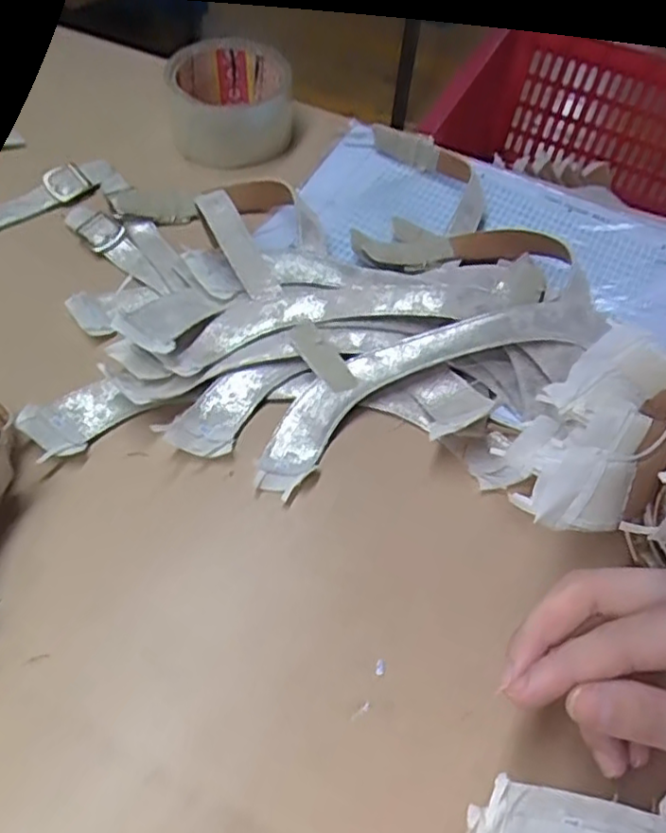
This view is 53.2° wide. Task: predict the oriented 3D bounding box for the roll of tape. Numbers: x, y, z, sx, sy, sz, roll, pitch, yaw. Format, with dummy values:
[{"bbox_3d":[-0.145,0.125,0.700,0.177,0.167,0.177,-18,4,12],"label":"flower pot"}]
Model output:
[{"bbox_3d":[-0.077,-0.241,0.504,0.092,0.045,0.092,-4,56,-8],"label":"roll of tape"}]

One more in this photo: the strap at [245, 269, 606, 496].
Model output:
[{"bbox_3d":[0.055,-0.023,0.365,0.214,0.031,0.052,-25,60,-6],"label":"strap"}]

